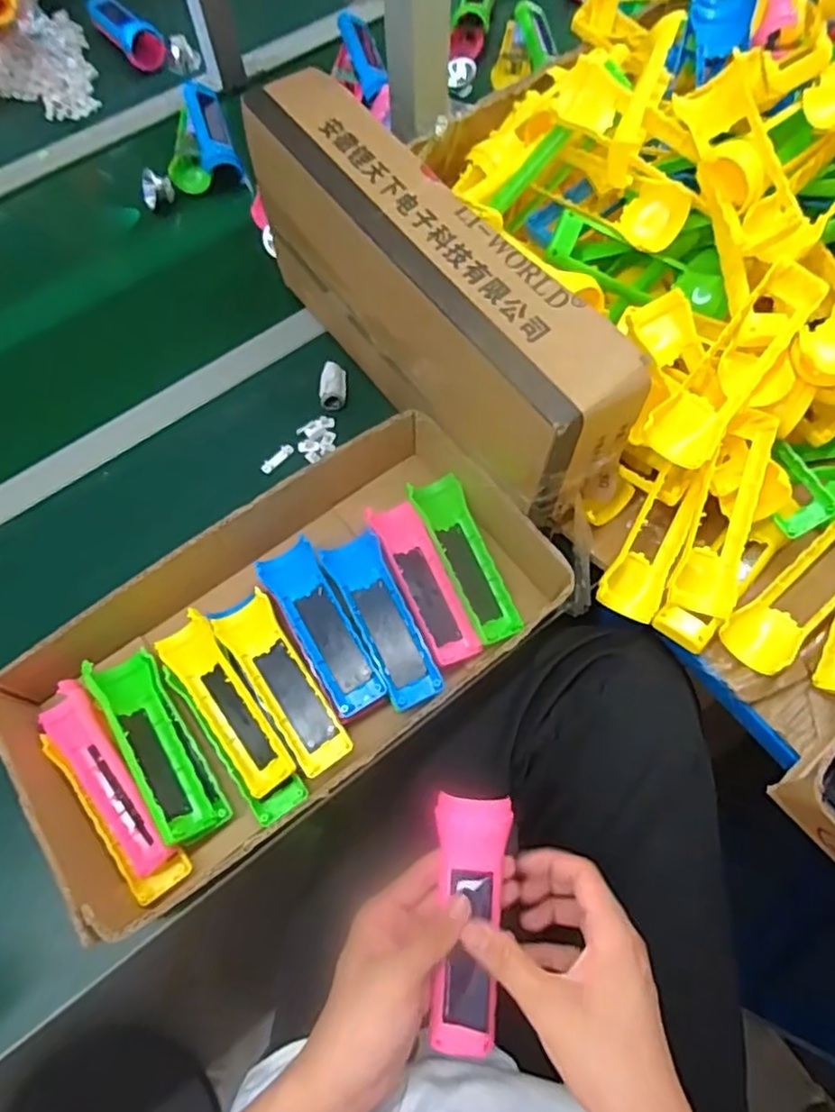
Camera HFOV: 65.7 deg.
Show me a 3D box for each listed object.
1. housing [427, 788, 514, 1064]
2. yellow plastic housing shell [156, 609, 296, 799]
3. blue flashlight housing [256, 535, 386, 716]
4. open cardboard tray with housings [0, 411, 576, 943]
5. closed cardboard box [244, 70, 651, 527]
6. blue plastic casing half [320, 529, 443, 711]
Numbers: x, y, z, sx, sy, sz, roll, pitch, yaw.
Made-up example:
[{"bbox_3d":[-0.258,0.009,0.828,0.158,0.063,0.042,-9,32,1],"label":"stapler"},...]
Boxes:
[{"bbox_3d":[0.032,0.238,0.420,0.047,0.022,0.151,5,80,3],"label":"housing"},{"bbox_3d":[-0.152,0.119,0.519,0.041,0.033,0.150,-35,70,-14],"label":"yellow plastic housing shell"},{"bbox_3d":[-0.080,0.063,0.541,0.046,0.033,0.147,-28,68,-12],"label":"blue flashlight housing"},{"bbox_3d":[-0.094,0.070,0.526,0.435,0.076,0.215,-34,69,-14],"label":"open cardboard tray with housings"},{"bbox_3d":[0.004,-0.207,0.567,0.081,0.206,0.412,-34,69,-14],"label":"closed cardboard box"},{"bbox_3d":[-0.028,0.055,0.546,0.046,0.026,0.149,-24,67,-10],"label":"blue plastic casing half"}]

